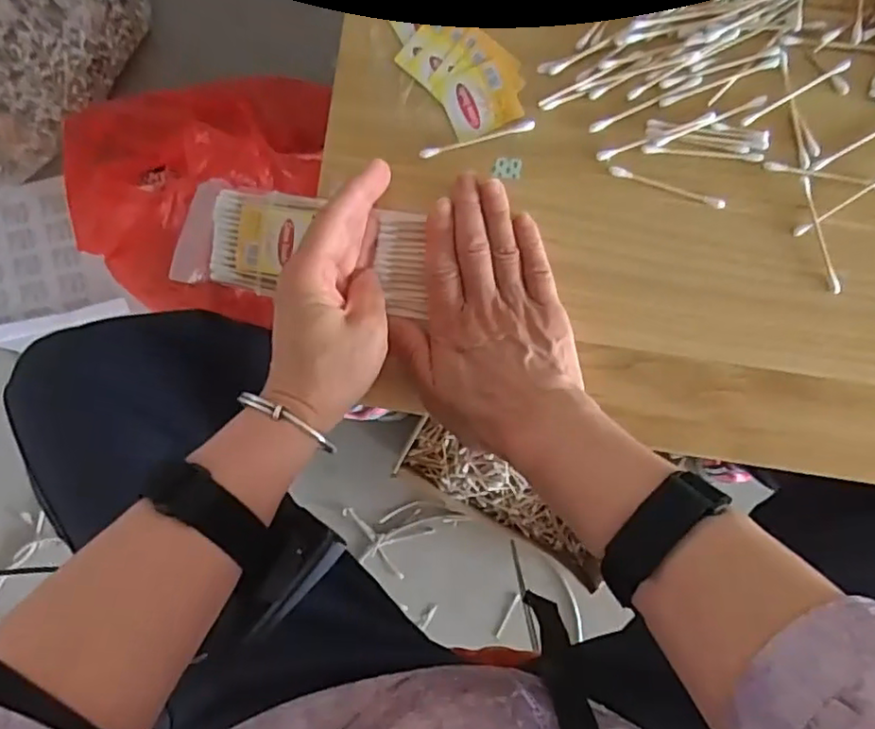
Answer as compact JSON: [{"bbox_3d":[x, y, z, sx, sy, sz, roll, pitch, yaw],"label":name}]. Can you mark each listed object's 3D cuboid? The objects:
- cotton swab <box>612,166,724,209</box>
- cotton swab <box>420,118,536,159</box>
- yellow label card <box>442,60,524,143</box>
[{"bbox_3d":[0.141,-0.109,0.384,0.072,0.004,0.006,19,94,3],"label":"cotton swab"},{"bbox_3d":[0.025,-0.142,0.393,0.073,0.004,0.007,-14,92,5],"label":"cotton swab"},{"bbox_3d":[0.027,-0.165,0.391,0.043,0.004,0.040,-23,91,5],"label":"yellow label card"}]

